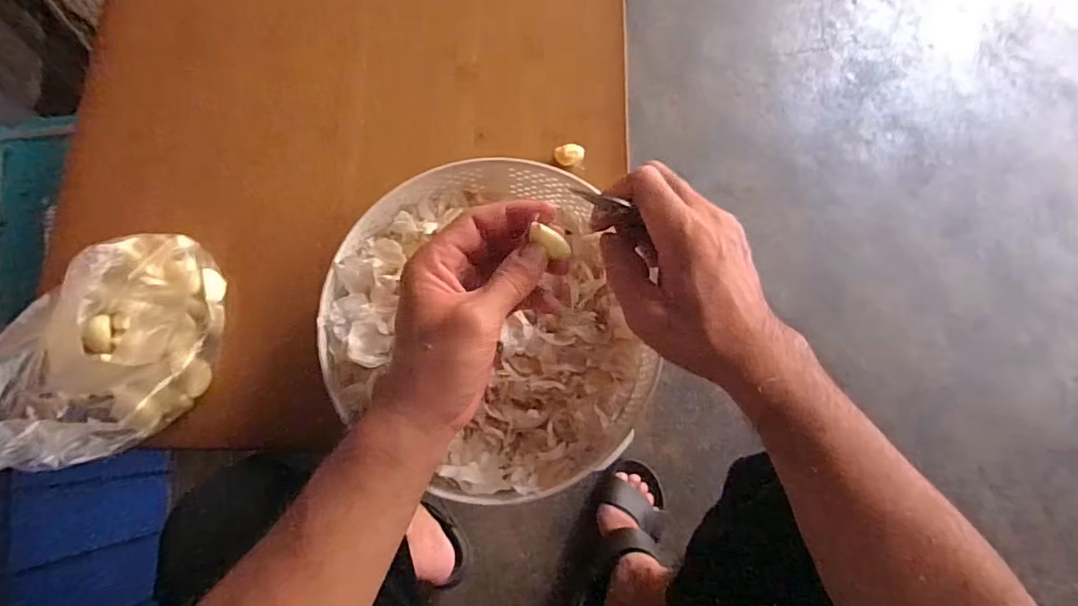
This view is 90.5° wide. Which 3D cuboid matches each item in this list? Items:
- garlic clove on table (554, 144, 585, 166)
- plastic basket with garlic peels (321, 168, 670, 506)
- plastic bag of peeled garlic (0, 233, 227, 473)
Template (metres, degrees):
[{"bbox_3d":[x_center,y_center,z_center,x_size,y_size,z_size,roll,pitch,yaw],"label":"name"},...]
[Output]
[{"bbox_3d":[0.026,-0.124,0.450,0.024,0.015,0.016,-2,78,1],"label":"garlic clove on table"},{"bbox_3d":[-0.039,0.018,0.387,0.209,0.067,0.241,-24,78,-4],"label":"plastic basket with garlic peels"},{"bbox_3d":[-0.294,0.032,0.366,0.107,0.094,0.169,32,80,8],"label":"plastic bag of peeled garlic"}]

